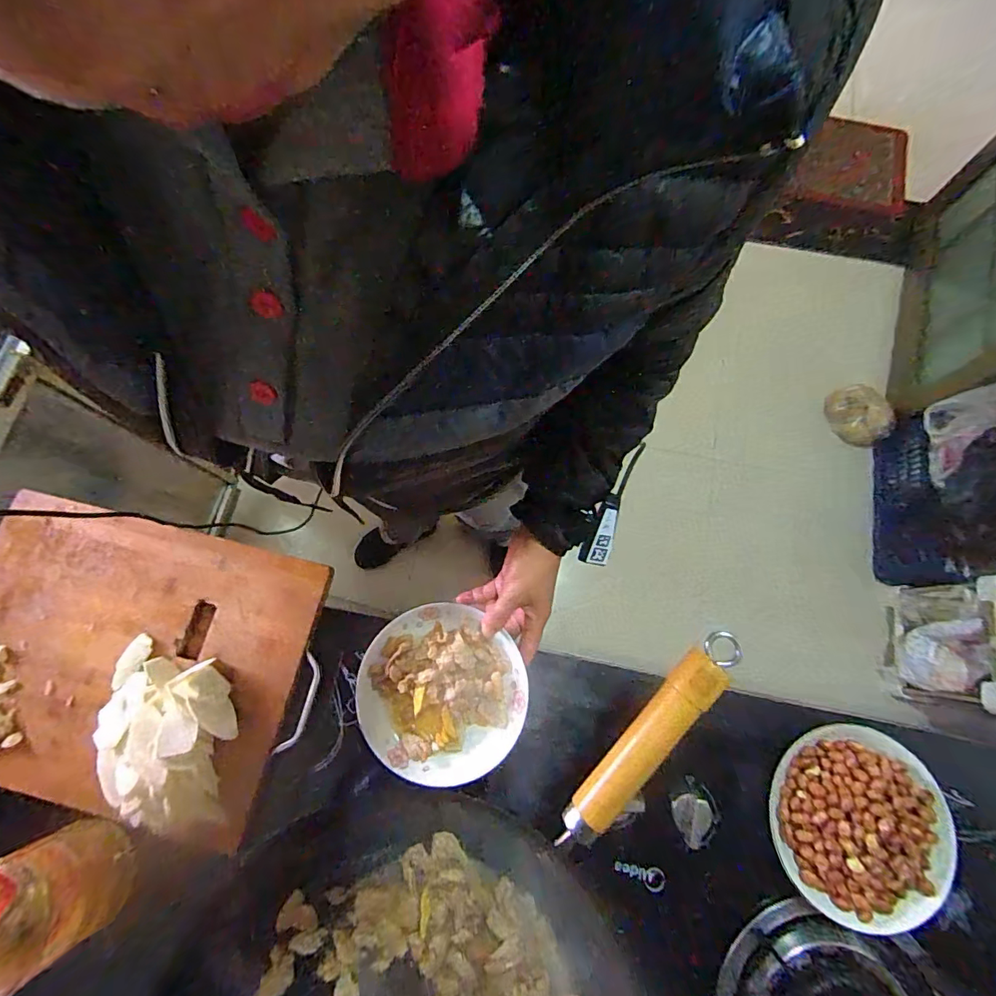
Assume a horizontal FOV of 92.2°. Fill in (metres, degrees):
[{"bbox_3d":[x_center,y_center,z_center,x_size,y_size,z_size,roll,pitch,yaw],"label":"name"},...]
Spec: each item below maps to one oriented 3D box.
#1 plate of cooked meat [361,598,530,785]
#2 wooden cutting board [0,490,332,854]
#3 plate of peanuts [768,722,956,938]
[{"bbox_3d":[-0.059,0.204,0.504,0.173,0.022,0.165,0,74,-1],"label":"plate of cooked meat"},{"bbox_3d":[-0.419,0.171,0.531,0.388,0.020,0.288,14,74,2],"label":"wooden cutting board"},{"bbox_3d":[0.360,0.321,0.472,0.161,0.038,0.170,0,74,-1],"label":"plate of peanuts"}]

